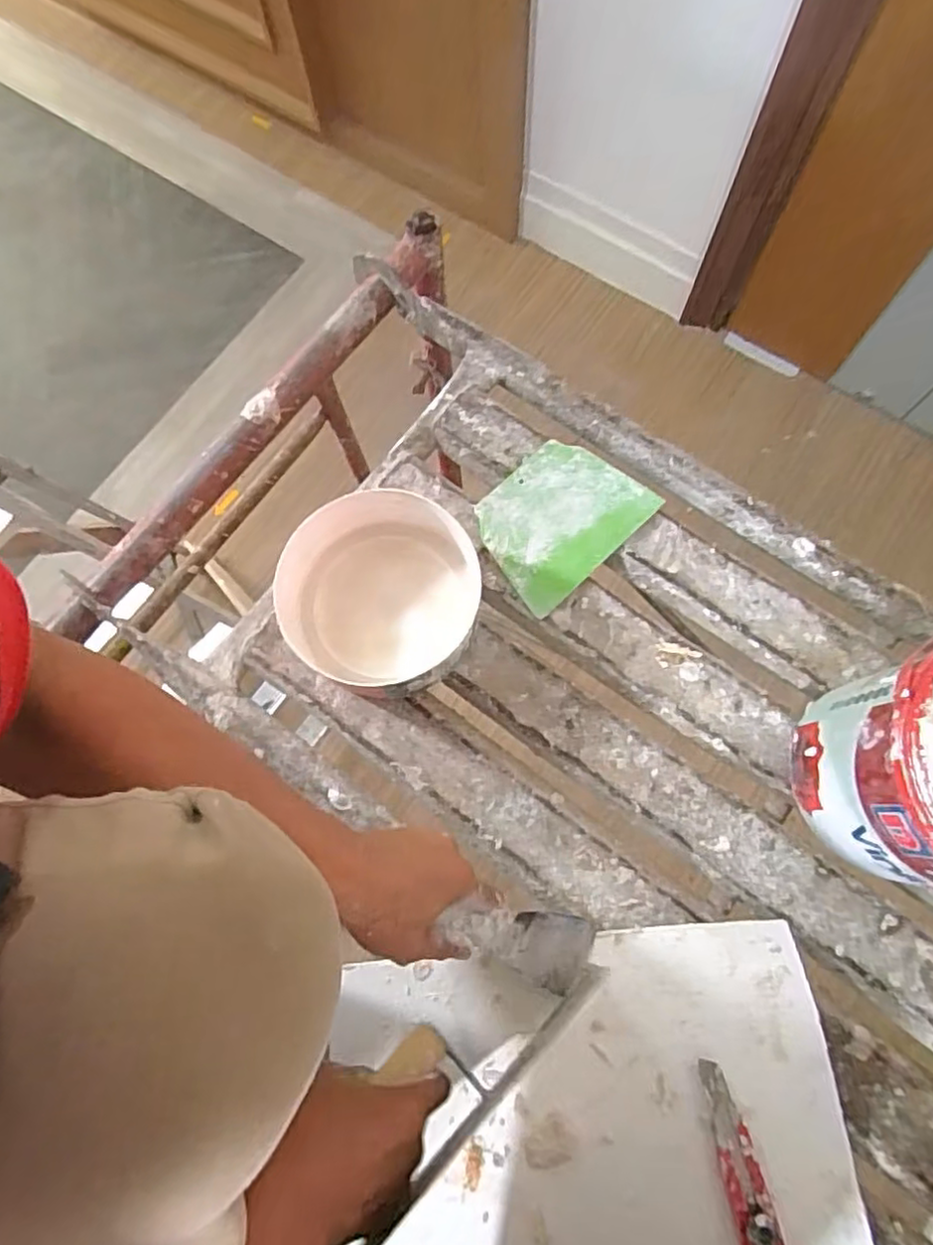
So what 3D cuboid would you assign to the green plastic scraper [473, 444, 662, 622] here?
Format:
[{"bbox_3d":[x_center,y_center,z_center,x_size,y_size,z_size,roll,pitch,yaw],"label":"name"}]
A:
[{"bbox_3d":[0.091,-0.104,0.656,0.161,0.008,0.126,-43,80,-8],"label":"green plastic scraper"}]

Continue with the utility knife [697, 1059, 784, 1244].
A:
[{"bbox_3d":[0.206,0.422,0.484,0.032,0.014,0.173,-13,75,-1],"label":"utility knife"}]

